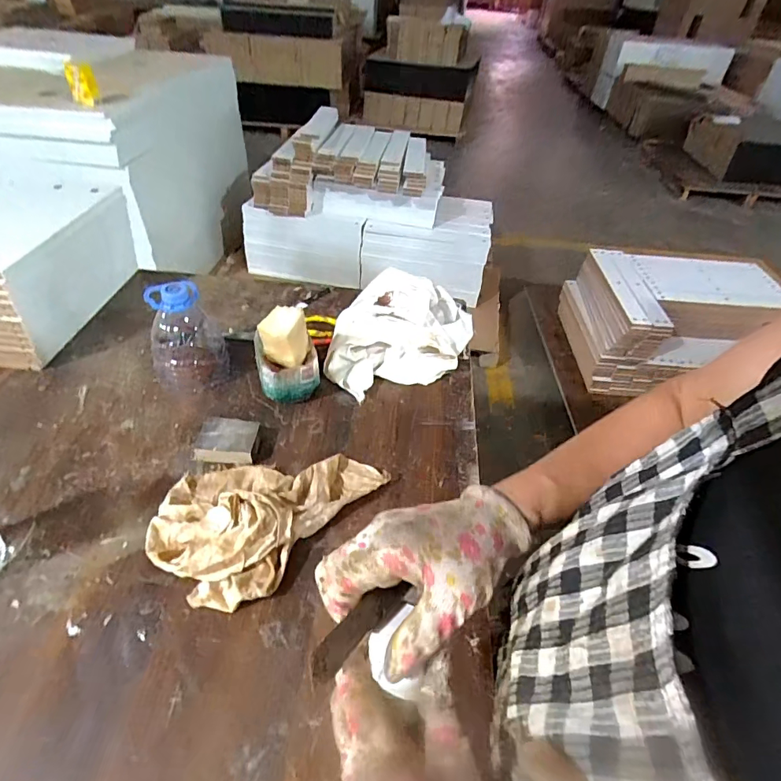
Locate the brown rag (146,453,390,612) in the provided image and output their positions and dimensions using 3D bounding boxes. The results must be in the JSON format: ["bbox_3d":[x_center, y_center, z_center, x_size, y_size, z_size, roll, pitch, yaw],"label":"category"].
[{"bbox_3d":[-0.146,0.112,0.516,0.172,0.055,0.230,31,50,24],"label":"brown rag"}]

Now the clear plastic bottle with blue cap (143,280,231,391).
[{"bbox_3d":[-0.289,-0.080,0.647,0.098,0.139,0.103,-18,48,-21],"label":"clear plastic bottle with blue cap"}]

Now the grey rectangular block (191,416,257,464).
[{"bbox_3d":[-0.205,0.063,0.582,0.070,0.026,0.054,5,44,0],"label":"grey rectangular block"}]

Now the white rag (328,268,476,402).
[{"bbox_3d":[0.015,-0.093,0.721,0.186,0.090,0.238,18,46,14],"label":"white rag"}]

